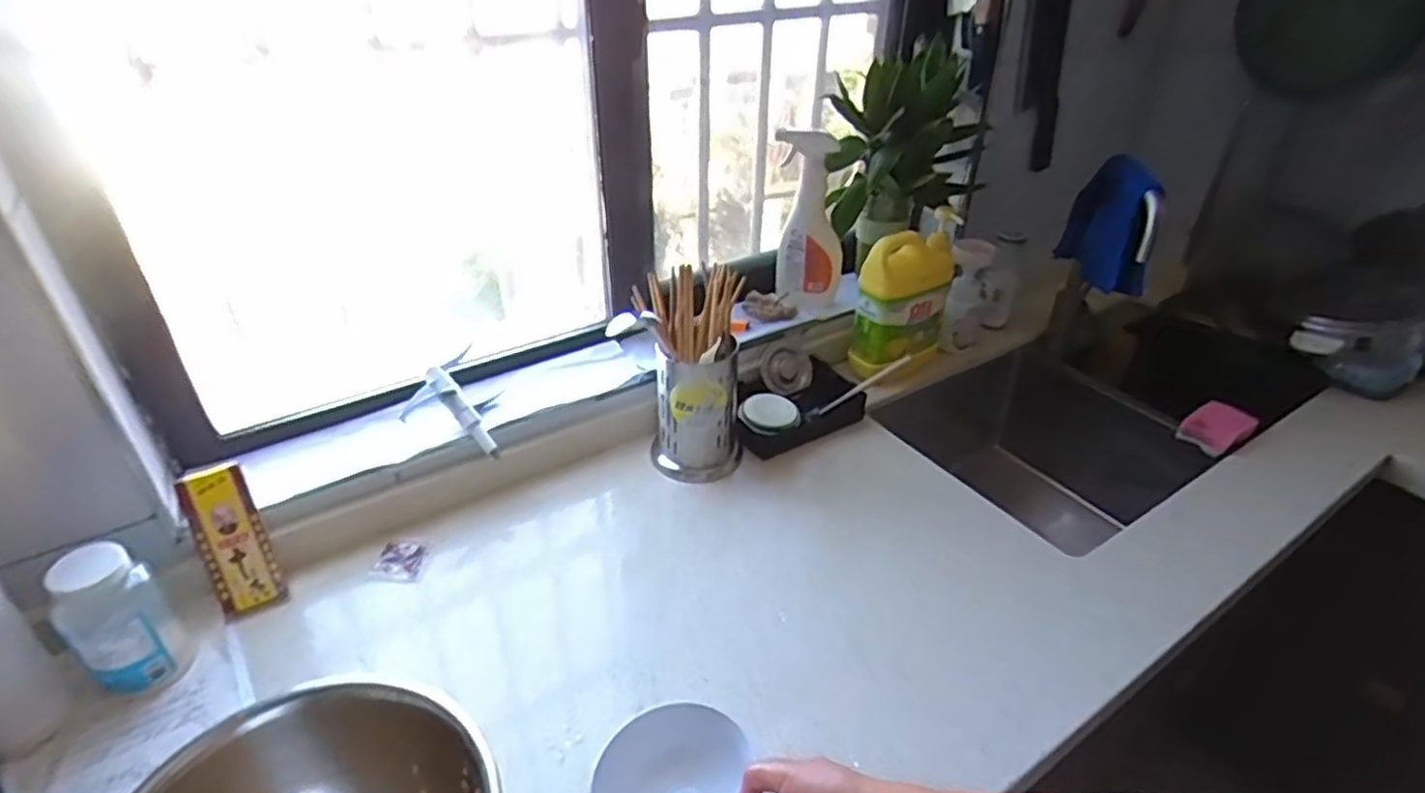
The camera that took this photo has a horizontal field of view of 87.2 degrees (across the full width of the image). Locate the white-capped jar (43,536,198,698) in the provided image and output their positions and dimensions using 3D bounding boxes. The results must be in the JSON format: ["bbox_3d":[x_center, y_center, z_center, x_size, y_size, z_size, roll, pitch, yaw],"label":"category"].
[{"bbox_3d":[-0.526,0.200,0.667,0.074,0.138,0.064,-28,45,-36],"label":"white-capped jar"}]

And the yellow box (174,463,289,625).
[{"bbox_3d":[-0.483,0.143,0.754,0.058,0.155,0.029,-18,14,-27],"label":"yellow box"}]

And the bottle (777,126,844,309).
[{"bbox_3d":[0.140,-0.250,1.089,0.098,0.251,0.058,31,45,32],"label":"bottle"}]

